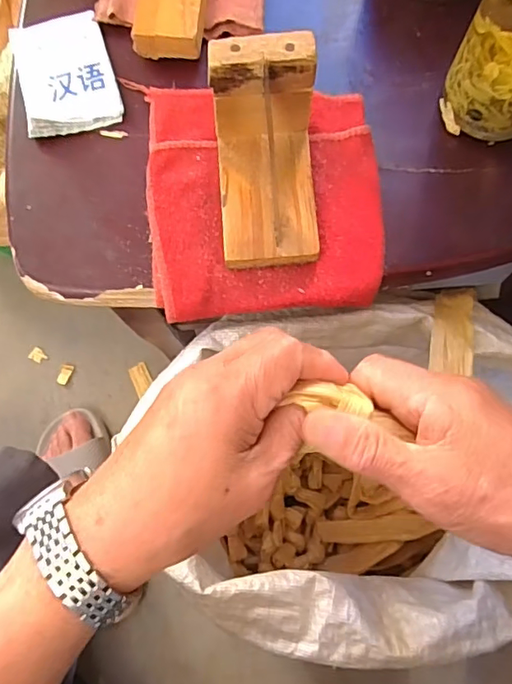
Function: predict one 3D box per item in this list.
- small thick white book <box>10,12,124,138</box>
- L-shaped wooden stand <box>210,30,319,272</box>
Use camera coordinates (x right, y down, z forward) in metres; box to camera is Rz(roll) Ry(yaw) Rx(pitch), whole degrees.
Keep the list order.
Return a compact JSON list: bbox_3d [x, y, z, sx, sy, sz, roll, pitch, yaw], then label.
[{"bbox_3d":[-0.138,-0.195,0.376,0.066,0.009,0.093,-14,77,-1],"label":"small thick white book"},{"bbox_3d":[0.006,-0.109,0.308,0.062,0.071,0.106,-5,76,0],"label":"L-shaped wooden stand"}]

